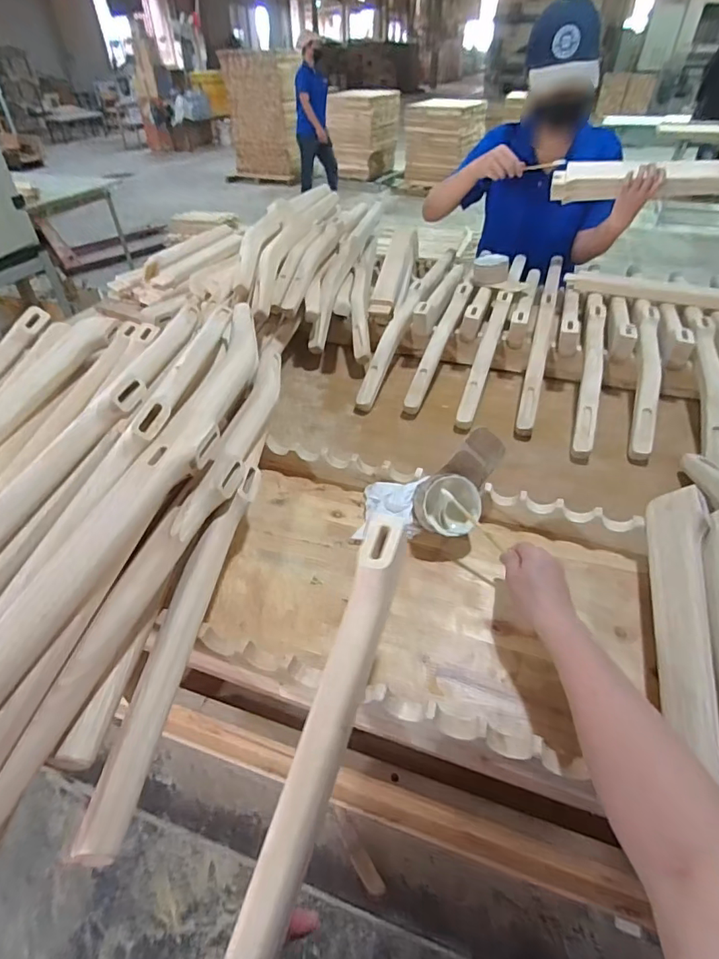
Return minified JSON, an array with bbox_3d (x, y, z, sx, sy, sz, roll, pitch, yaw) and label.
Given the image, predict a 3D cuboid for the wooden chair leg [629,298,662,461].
[{"bbox_3d":[0.556,-0.233,0.957,0.044,0.064,0.475,13,55,15],"label":"wooden chair leg"}]

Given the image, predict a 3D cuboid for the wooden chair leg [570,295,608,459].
[{"bbox_3d":[0.459,-0.247,0.973,0.034,0.059,0.516,13,54,15],"label":"wooden chair leg"}]

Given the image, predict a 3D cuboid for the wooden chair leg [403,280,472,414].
[{"bbox_3d":[0.181,-0.311,1.061,0.044,0.060,0.443,15,55,17],"label":"wooden chair leg"}]

